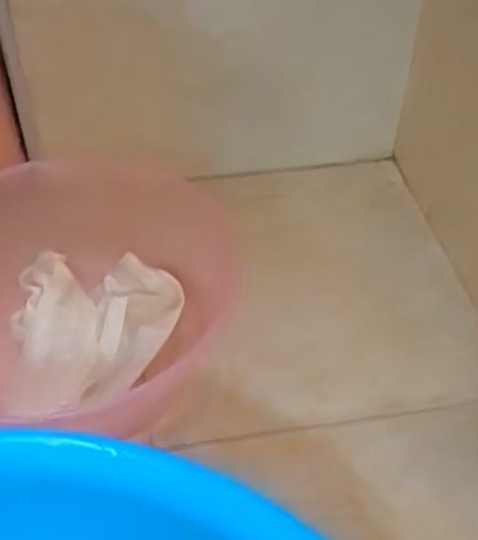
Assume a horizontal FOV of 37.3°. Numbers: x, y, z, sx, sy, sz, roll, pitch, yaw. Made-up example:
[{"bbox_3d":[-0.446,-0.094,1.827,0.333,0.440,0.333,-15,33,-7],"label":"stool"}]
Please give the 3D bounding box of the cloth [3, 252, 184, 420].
[{"bbox_3d":[-0.129,0.043,0.642,0.151,0.041,0.170,-2,44,-2],"label":"cloth"}]

